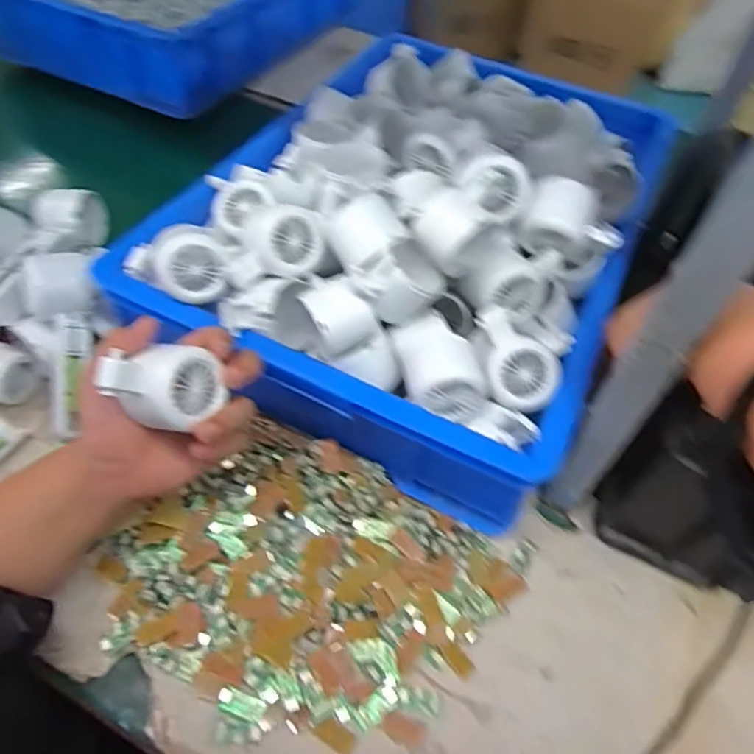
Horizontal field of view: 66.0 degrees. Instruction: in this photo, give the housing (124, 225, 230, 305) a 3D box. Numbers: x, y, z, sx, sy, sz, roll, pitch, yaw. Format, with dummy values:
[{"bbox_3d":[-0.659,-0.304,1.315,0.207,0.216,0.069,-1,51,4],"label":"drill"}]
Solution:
[{"bbox_3d":[-0.168,-0.099,0.492,0.083,0.061,0.044,13,20,-17],"label":"housing"}]

